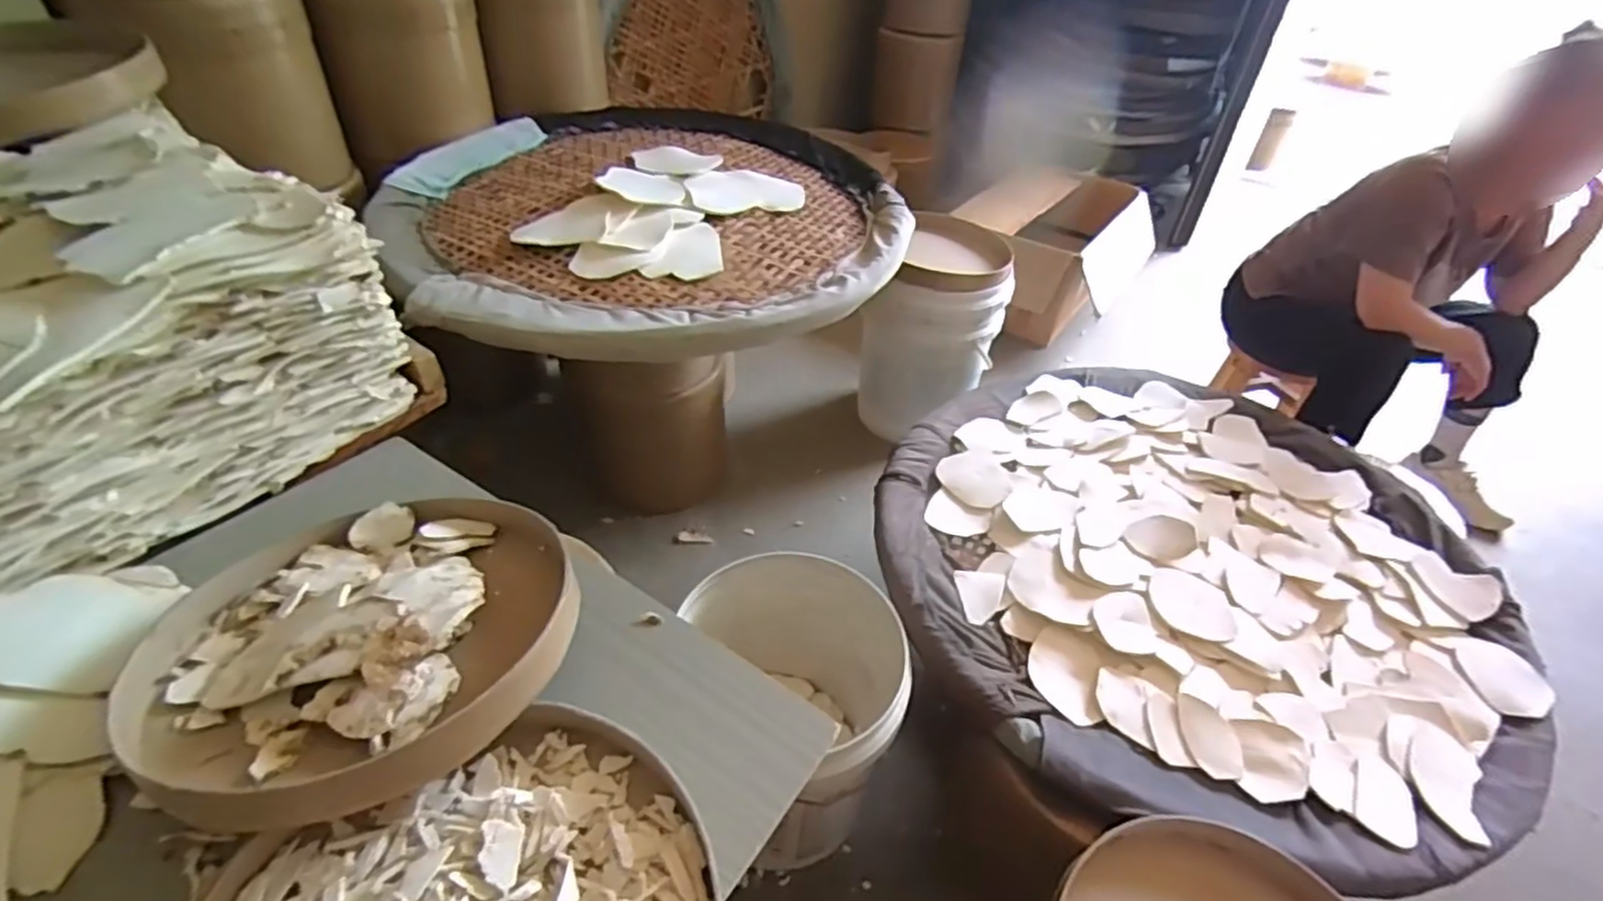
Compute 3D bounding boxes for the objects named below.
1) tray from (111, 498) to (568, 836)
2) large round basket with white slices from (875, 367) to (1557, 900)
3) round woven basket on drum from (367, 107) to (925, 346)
[{"bbox_3d":[-0.337,0.139,0.556,0.308,0.069,0.308,-3,34,2],"label":"tray"},{"bbox_3d":[0.523,0.141,0.990,0.797,0.066,0.798,-25,48,-28],"label":"large round basket with white slices"},{"bbox_3d":[-0.243,-0.416,1.186,0.797,0.061,0.784,2,41,-2],"label":"round woven basket on drum"}]

